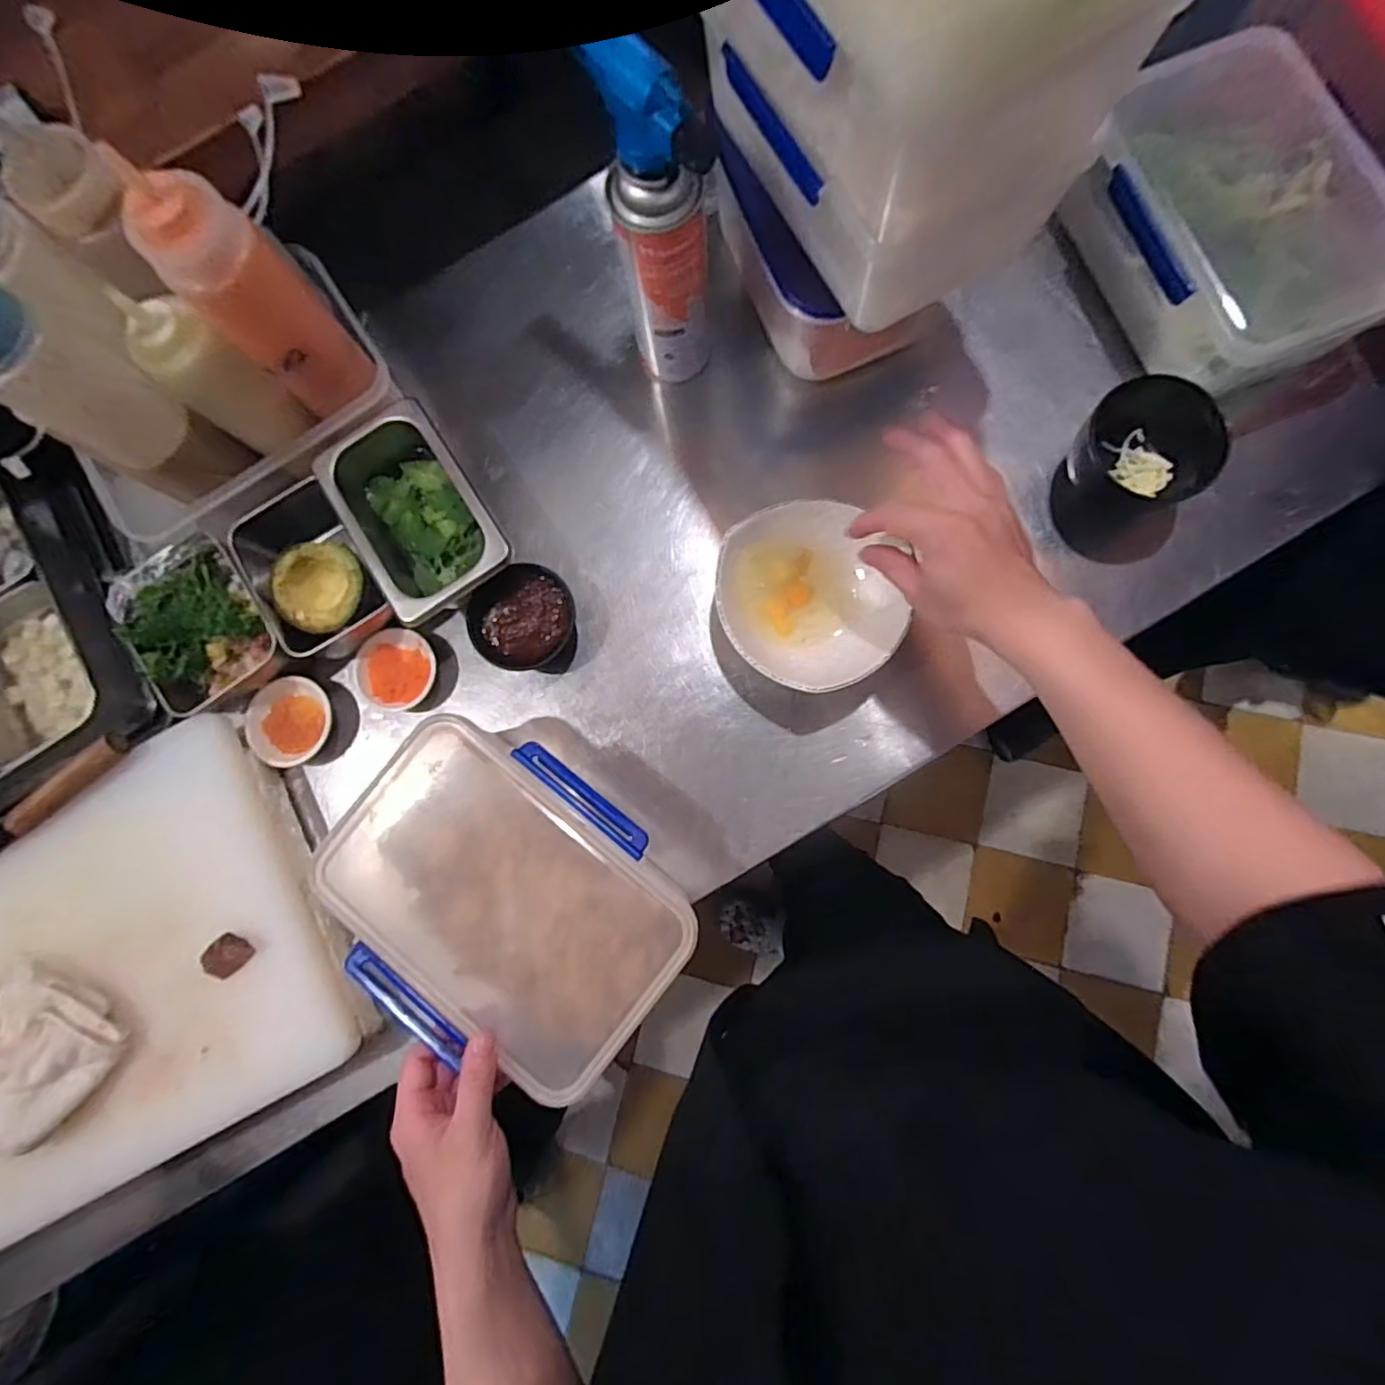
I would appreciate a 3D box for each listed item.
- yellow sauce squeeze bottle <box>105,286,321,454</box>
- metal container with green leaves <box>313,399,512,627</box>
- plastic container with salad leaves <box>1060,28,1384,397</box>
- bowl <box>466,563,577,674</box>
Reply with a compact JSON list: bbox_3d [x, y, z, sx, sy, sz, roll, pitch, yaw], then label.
[{"bbox_3d":[-0.354,-0.232,0.450,0.059,0.113,0.057,33,86,8],"label":"yellow sauce squeeze bottle"},{"bbox_3d":[-0.231,-0.146,0.518,0.108,0.069,0.171,-33,81,0],"label":"metal container with green leaves"},{"bbox_3d":[0.428,-0.360,0.481,0.171,0.100,0.230,-23,81,1],"label":"plastic container with salad leaves"},{"bbox_3d":[-0.144,-0.063,0.514,0.084,0.039,0.084,-1,82,4],"label":"bowl"}]

